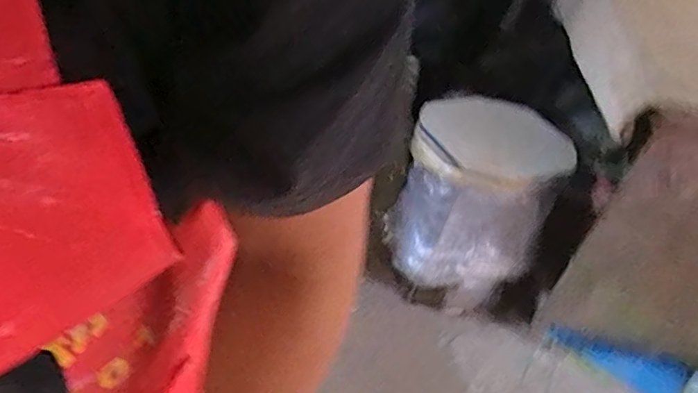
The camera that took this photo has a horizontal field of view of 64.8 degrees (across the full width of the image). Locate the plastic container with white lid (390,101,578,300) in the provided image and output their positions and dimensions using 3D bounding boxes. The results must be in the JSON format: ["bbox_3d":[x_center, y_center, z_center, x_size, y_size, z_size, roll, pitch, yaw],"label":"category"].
[{"bbox_3d":[0.343,0.008,1.529,0.405,0.438,0.308,7,42,1],"label":"plastic container with white lid"}]

